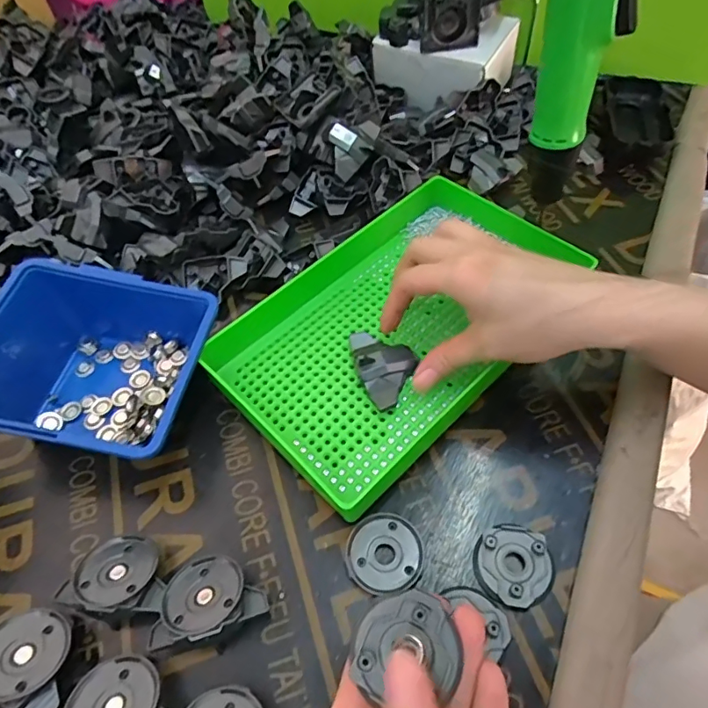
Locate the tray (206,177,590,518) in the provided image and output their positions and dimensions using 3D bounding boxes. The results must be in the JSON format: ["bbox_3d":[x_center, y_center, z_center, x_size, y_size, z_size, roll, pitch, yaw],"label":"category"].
[{"bbox_3d":[0.028,-0.027,0.359,0.243,0.032,0.168,-39,62,-21],"label":"tray"}]

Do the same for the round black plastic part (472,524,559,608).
[{"bbox_3d":[0.088,0.115,0.278,0.041,0.007,0.042,-2,56,2],"label":"round black plastic part"}]

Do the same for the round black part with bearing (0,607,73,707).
[{"bbox_3d":[-0.165,0.160,0.257,0.056,0.020,0.043,41,44,25],"label":"round black part with bearing"}]

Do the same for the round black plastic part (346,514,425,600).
[{"bbox_3d":[0.017,0.112,0.285,0.041,0.009,0.042,-2,56,2],"label":"round black plastic part"}]

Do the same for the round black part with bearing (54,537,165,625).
[{"bbox_3d":[-0.125,0.128,0.279,0.051,0.026,0.045,10,35,15],"label":"round black part with bearing"}]

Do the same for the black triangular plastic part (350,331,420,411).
[{"bbox_3d":[0.013,0.006,0.333,0.051,0.022,0.047,26,61,19],"label":"black triangular plastic part"}]

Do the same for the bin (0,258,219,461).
[{"bbox_3d":[-0.167,0.007,0.334,0.136,0.063,0.121,8,56,9],"label":"bin"}]

